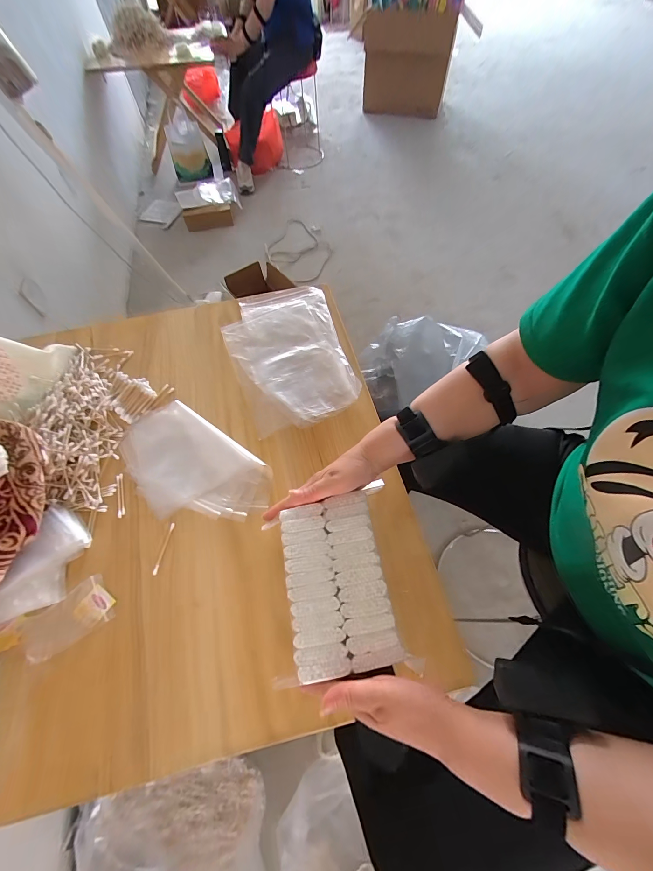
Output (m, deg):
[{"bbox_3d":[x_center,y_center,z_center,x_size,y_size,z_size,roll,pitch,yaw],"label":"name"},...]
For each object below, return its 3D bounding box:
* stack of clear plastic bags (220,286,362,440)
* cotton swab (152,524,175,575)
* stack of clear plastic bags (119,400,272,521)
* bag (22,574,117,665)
[{"bbox_3d":[-0.076,-0.178,0.646,0.222,0.022,0.351,-19,64,-9],"label":"stack of clear plastic bags"},{"bbox_3d":[-0.240,0.166,0.475,0.006,0.004,0.073,8,63,5],"label":"cotton swab"},{"bbox_3d":[-0.228,0.052,0.534,0.274,0.012,0.153,32,67,19],"label":"stack of clear plastic bags"},{"bbox_3d":[-0.349,0.245,0.435,0.109,0.006,0.067,-28,63,-13],"label":"bag"}]

